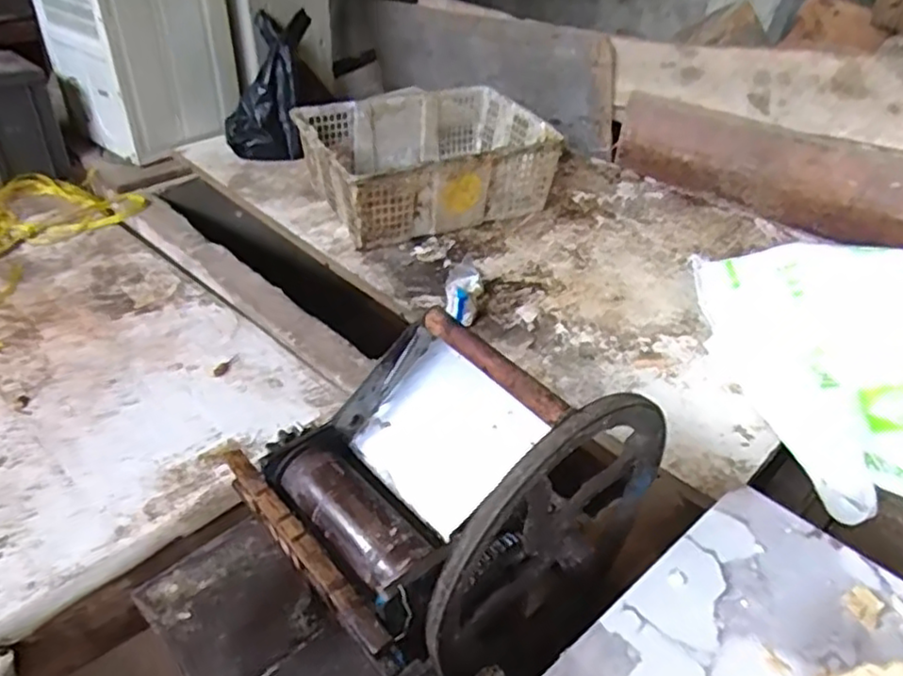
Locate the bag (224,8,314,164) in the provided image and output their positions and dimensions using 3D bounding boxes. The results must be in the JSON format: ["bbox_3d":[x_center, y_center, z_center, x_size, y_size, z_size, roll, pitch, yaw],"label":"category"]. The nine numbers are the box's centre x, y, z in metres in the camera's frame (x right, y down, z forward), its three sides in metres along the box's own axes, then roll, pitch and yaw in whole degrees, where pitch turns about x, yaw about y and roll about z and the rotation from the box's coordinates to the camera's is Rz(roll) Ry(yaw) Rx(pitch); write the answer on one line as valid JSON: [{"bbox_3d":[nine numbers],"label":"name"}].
[{"bbox_3d":[-0.421,-0.578,1.556,0.165,0.343,0.143,12,3,15],"label":"bag"}]

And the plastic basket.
[{"bbox_3d":[-0.050,-0.374,1.425,0.466,0.177,0.341,-19,43,-21],"label":"plastic basket"}]

